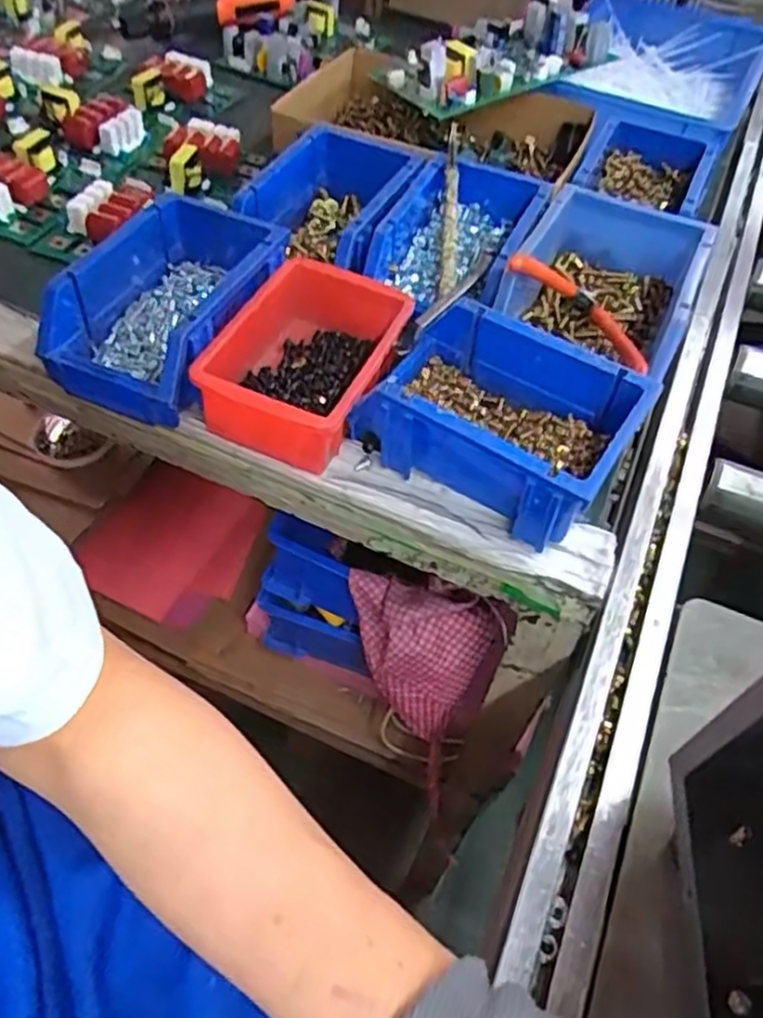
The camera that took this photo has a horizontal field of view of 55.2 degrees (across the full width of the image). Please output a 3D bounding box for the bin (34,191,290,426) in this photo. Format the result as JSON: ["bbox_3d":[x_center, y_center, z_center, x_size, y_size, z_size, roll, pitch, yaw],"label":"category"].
[{"bbox_3d":[-0.150,-0.142,0.498,0.116,0.057,0.160,19,54,10],"label":"bin"}]

